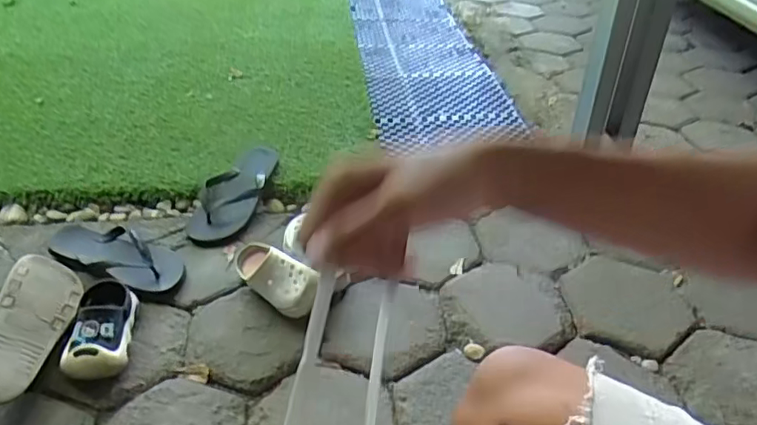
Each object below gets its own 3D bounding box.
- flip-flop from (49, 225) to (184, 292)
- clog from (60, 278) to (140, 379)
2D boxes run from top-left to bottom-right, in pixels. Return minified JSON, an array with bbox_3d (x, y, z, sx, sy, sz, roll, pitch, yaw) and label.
[{"bbox_3d":[-0.445,0.075,0.999,0.241,0.043,0.106,16,38,19],"label":"flip-flop"},{"bbox_3d":[-0.413,0.167,0.867,0.086,0.064,0.183,-7,37,-11],"label":"clog"}]

